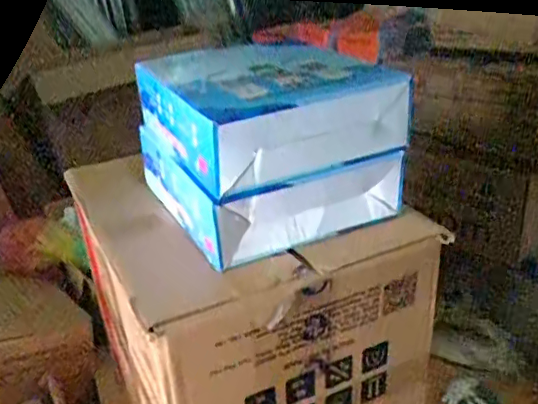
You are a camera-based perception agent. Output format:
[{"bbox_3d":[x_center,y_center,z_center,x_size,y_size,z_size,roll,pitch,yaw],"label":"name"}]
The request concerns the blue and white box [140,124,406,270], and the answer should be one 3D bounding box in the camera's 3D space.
[{"bbox_3d":[-0.010,-0.043,0.688,0.228,0.079,0.270,-15,31,-21],"label":"blue and white box"}]

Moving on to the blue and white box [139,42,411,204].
[{"bbox_3d":[-0.013,-0.121,0.669,0.229,0.097,0.313,-16,31,-21],"label":"blue and white box"}]

